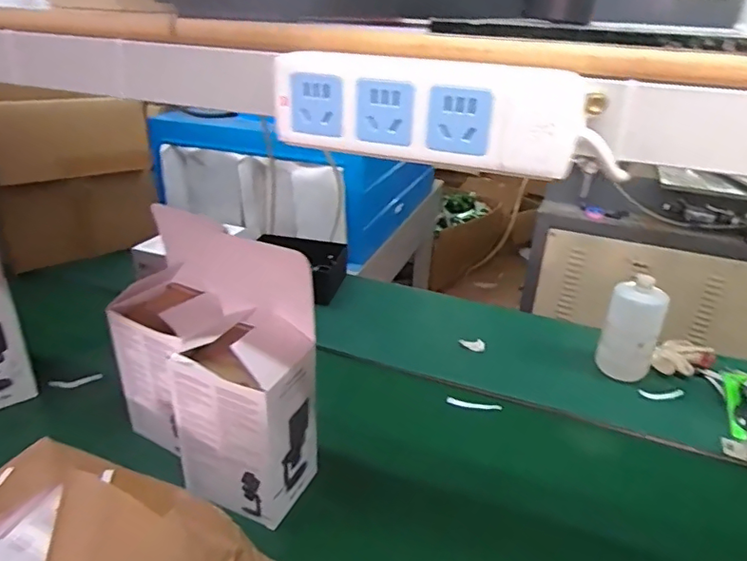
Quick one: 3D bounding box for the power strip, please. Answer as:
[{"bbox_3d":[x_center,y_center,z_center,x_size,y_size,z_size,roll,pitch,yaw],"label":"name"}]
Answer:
[{"bbox_3d":[0.025,-0.096,0.306,0.170,0.049,0.030,14,30,22],"label":"power strip"}]

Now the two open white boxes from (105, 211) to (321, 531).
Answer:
[{"bbox_3d":[-0.228,0.112,0.767,0.316,0.329,0.148,21,33,32],"label":"two open white boxes"}]

